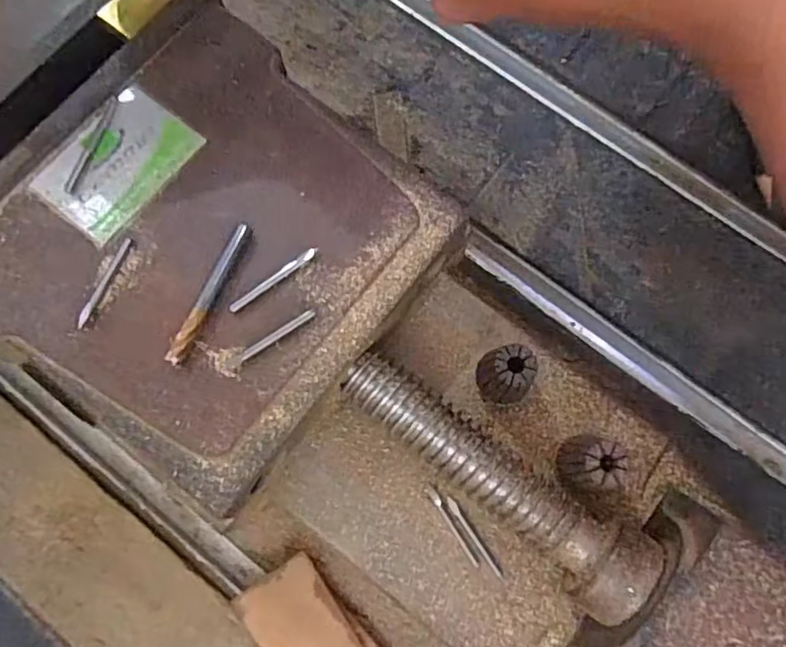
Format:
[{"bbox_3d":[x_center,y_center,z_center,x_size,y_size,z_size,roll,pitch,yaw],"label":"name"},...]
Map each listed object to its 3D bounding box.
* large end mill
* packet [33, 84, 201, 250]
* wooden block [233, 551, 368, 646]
[{"bbox_3d":[-0.058,-0.010,0.185,0.004,0.004,0.048,22,78,5],"label":"large end mill"},{"bbox_3d":[-0.094,-0.055,0.198,0.036,0.004,0.050,37,80,8],"label":"packet"},{"bbox_3d":[-0.035,0.138,0.253,0.038,0.010,0.067,-33,79,-7],"label":"wooden block"}]

